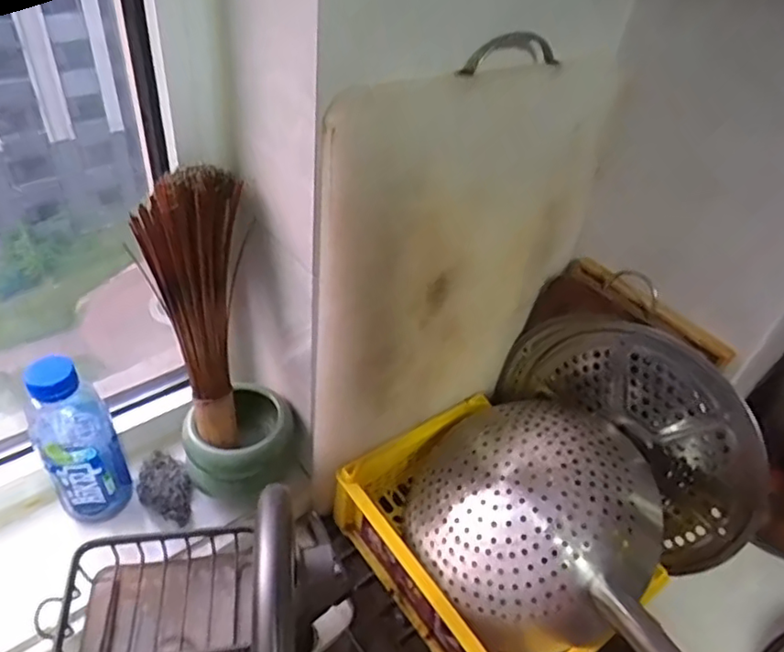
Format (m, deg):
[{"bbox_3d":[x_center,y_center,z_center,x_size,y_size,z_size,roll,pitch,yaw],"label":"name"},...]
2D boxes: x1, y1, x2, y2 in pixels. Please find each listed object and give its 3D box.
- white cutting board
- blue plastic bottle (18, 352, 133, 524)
[{"bbox_3d":[0.073,-0.057,0.611,0.333,0.412,0.034,-21,47,-31],"label":"white cutting board"},{"bbox_3d":[-0.309,0.112,0.589,0.063,0.204,0.068,-22,49,-28],"label":"blue plastic bottle"}]

